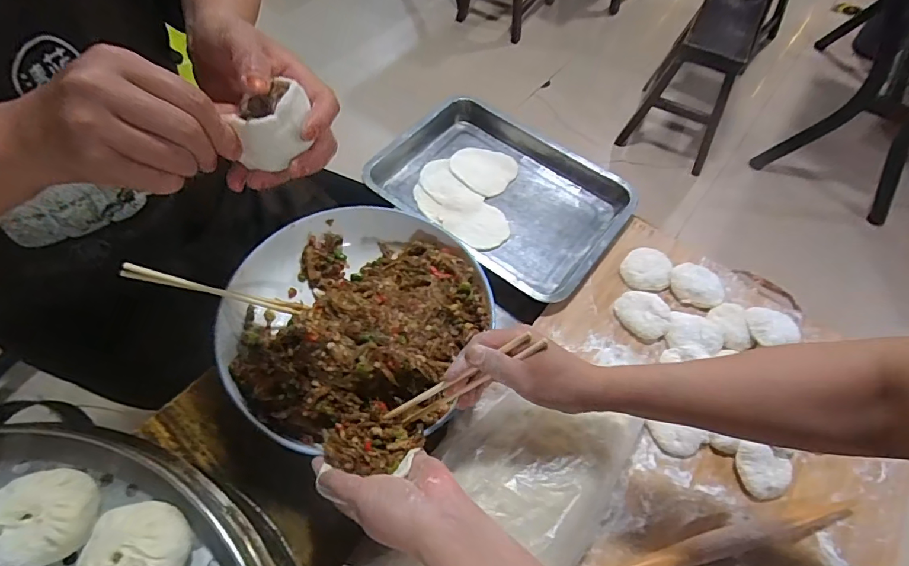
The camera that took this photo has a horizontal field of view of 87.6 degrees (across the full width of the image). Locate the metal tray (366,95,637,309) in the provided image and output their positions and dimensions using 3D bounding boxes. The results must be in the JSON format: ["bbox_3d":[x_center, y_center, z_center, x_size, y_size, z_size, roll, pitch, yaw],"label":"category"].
[{"bbox_3d":[0.063,-0.138,0.720,0.365,0.050,0.258,33,62,17],"label":"metal tray"}]

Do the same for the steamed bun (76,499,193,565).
[{"bbox_3d":[-0.226,0.198,0.342,0.063,0.042,0.069,1,58,-2],"label":"steamed bun"}]

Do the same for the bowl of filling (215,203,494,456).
[{"bbox_3d":[-0.112,0.035,0.559,0.294,0.098,0.286,1,58,-2],"label":"bowl of filling"}]

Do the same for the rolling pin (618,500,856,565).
[{"bbox_3d":[0.269,0.263,0.476,0.306,0.026,0.029,-10,59,-9],"label":"rolling pin"}]

